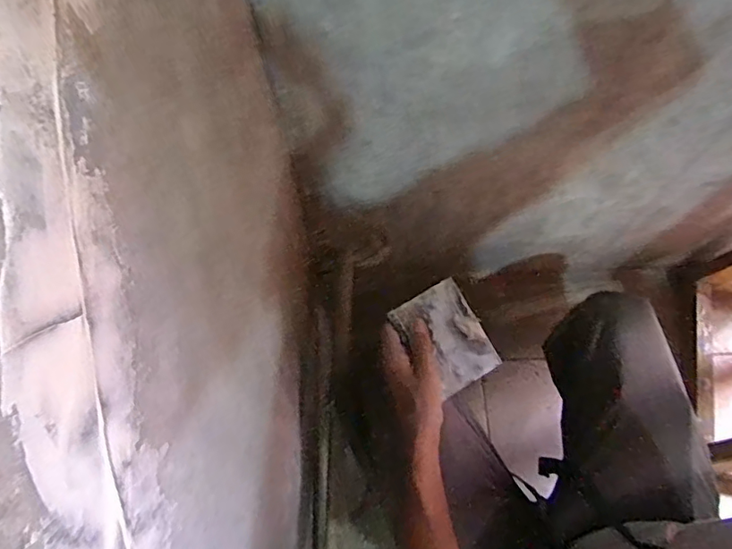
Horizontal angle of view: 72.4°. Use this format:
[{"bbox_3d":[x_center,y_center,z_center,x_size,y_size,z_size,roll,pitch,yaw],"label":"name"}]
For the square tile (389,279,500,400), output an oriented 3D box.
[{"bbox_3d":[0.096,0.074,0.589,0.086,0.009,0.120,-32,88,-6],"label":"square tile"}]

